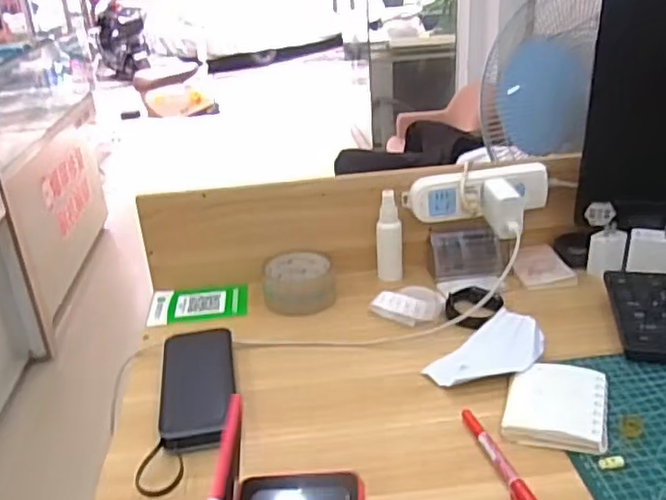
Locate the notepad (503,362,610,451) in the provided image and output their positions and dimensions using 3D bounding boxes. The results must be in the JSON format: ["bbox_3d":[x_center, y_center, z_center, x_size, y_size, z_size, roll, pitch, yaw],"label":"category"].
[{"bbox_3d":[0.205,0.140,0.587,0.085,0.014,0.105,6,28,20],"label":"notepad"}]

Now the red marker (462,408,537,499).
[{"bbox_3d":[0.138,0.177,0.527,0.015,0.009,0.137,-10,27,-12],"label":"red marker"}]

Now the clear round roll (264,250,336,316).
[{"bbox_3d":[-0.041,0.039,0.793,0.084,0.042,0.087,-3,26,2],"label":"clear round roll"}]

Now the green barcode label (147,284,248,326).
[{"bbox_3d":[-0.166,0.068,0.796,0.118,0.008,0.070,-6,33,-5],"label":"green barcode label"}]

